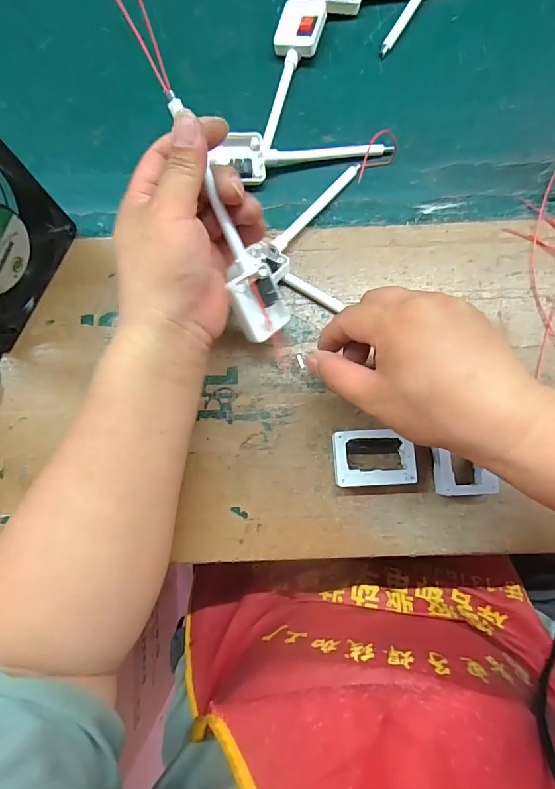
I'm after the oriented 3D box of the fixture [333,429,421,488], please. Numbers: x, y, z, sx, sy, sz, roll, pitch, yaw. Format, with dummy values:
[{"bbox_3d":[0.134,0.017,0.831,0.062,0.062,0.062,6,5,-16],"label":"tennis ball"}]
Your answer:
[{"bbox_3d":[0.070,0.046,0.302,0.057,0.017,0.040,-3,80,1],"label":"fixture"}]

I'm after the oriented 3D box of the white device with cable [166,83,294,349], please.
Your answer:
[{"bbox_3d":[-0.033,-0.109,0.270,0.035,0.021,0.152,-26,116,-3],"label":"white device with cable"}]

